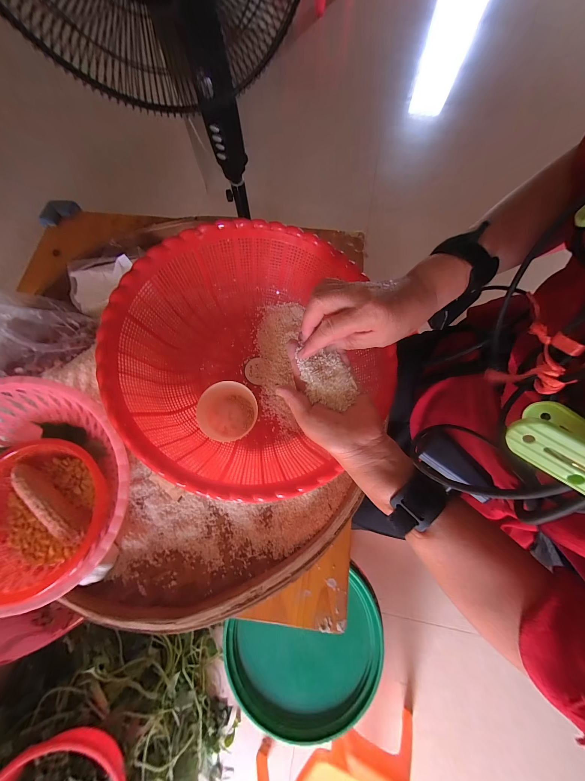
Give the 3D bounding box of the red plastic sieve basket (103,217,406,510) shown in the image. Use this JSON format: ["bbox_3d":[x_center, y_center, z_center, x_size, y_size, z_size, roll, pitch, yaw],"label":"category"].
[{"bbox_3d":[-0.046,-0.046,0.374,0.330,0.147,0.345,0,74,1],"label":"red plastic sieve basket"}]

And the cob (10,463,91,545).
[{"bbox_3d":[-0.320,0.148,0.351,0.136,0.035,0.028,32,77,10],"label":"cob"}]

